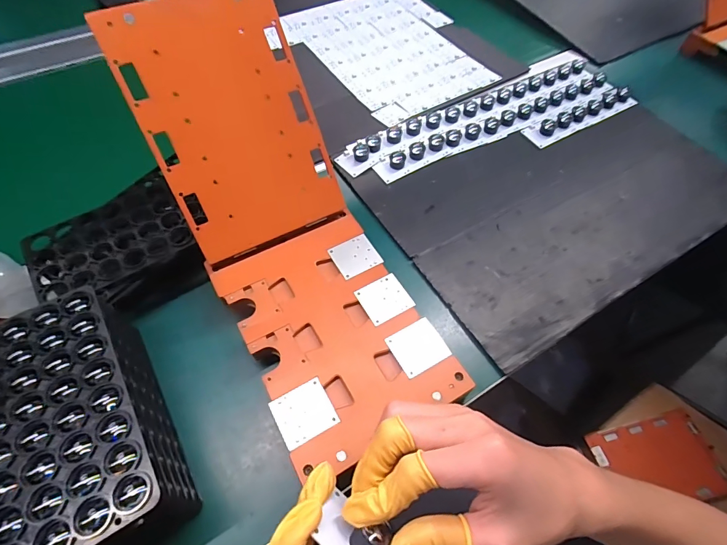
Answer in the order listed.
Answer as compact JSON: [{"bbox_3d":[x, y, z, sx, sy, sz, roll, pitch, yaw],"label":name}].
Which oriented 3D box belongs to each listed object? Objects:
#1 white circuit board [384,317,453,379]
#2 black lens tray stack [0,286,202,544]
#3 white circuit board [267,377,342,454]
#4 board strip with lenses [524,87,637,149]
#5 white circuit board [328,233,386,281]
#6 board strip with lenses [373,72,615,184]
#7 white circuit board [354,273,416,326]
[{"bbox_3d":[0.052,0.070,0.371,0.048,0.004,0.045,-25,63,-16],"label":"white circuit board"},{"bbox_3d":[-0.223,0.120,0.310,0.097,0.098,0.195,-28,64,-17],"label":"black lens tray stack"},{"bbox_3d":[-0.051,0.120,0.337,0.048,0.004,0.044,-26,63,-16],"label":"white circuit board"},{"bbox_3d":[0.334,-0.242,0.597,0.198,0.014,0.045,-25,63,-16],"label":"board strip with lenses"},{"bbox_3d":[-0.009,-0.019,0.425,0.046,0.005,0.044,-24,63,-15],"label":"white circuit board"},{"bbox_3d":[0.208,-0.225,0.583,0.424,0.018,0.045,-23,62,-15],"label":"board strip with lenses"},{"bbox_3d":[0.021,0.026,0.397,0.046,0.004,0.044,-25,63,-16],"label":"white circuit board"}]

